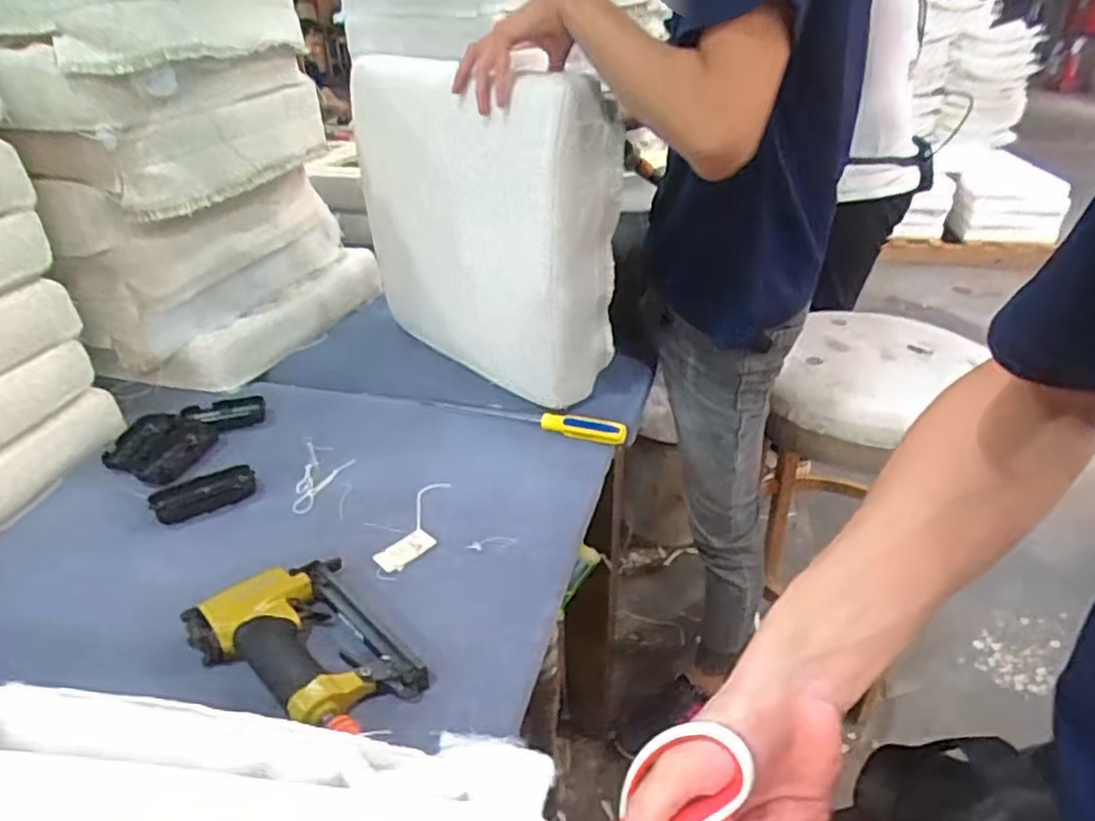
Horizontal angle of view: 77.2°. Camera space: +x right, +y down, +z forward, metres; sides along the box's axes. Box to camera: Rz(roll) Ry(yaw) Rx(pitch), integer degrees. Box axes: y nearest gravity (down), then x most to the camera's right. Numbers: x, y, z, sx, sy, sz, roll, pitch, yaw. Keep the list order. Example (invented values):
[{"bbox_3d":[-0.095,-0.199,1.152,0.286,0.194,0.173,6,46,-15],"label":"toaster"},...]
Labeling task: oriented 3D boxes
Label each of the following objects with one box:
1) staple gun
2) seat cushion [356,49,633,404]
[{"bbox_3d":[-0.208,0.203,0.606,0.208,0.045,0.139,24,39,35],"label":"staple gun"},{"bbox_3d":[-0.106,-0.263,0.977,0.114,0.374,0.463,-25,39,-34],"label":"seat cushion"}]

